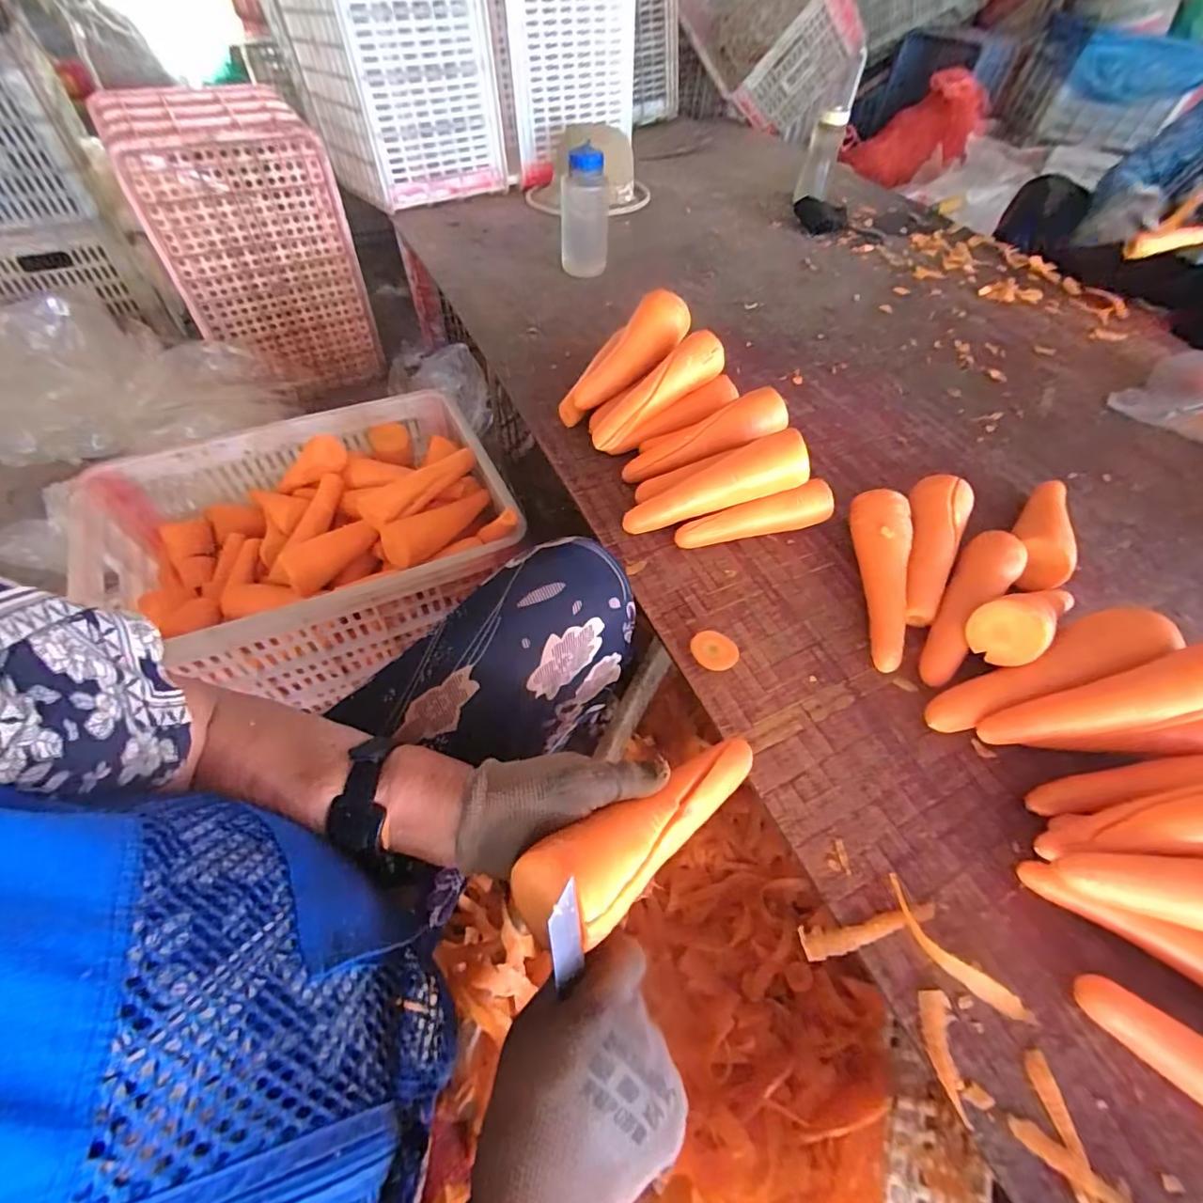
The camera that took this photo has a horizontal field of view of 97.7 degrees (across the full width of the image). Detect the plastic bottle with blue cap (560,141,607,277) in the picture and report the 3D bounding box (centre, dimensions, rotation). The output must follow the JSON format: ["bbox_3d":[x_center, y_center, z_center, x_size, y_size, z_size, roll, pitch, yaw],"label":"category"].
[{"bbox_3d":[-0.030,-0.673,0.917,0.082,0.176,0.067,3,55,0],"label":"plastic bottle with blue cap"}]

